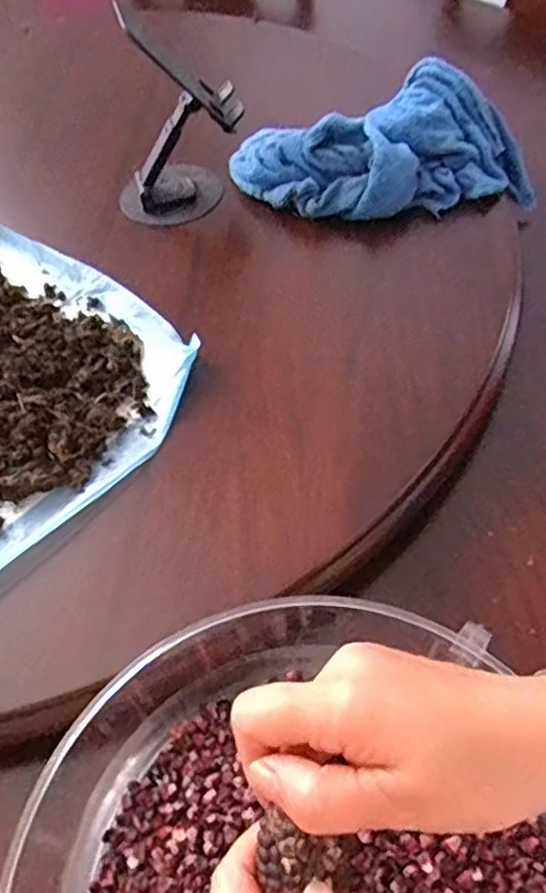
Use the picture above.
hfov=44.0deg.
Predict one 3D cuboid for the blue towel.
[{"bbox_3d":[0.095,-0.254,0.577,0.260,0.066,0.122,-4,55,0],"label":"blue towel"}]

